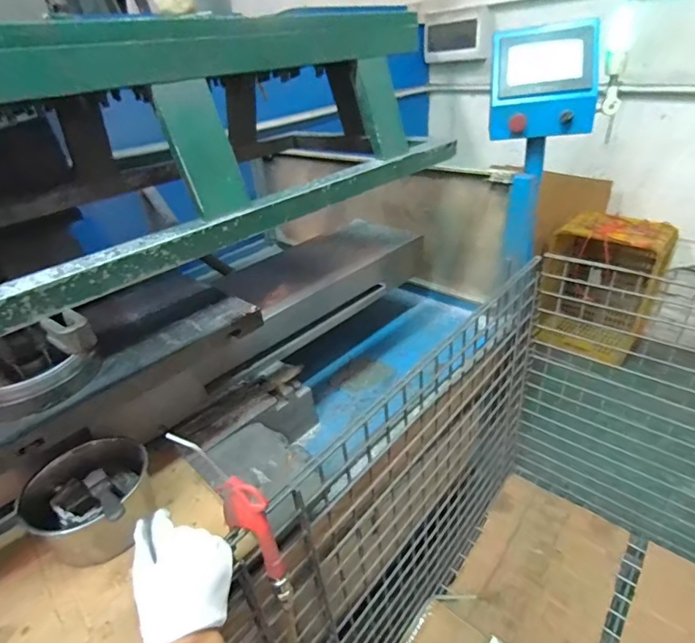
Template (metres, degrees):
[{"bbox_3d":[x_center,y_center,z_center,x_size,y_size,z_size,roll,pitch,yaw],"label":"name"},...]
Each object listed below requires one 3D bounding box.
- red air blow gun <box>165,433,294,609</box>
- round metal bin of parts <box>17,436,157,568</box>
[{"bbox_3d":[-0.114,0.224,0.494,0.044,0.249,0.036,-13,18,47],"label":"red air blow gun"},{"bbox_3d":[-0.350,0.244,0.595,0.135,0.085,0.144,-4,32,2],"label":"round metal bin of parts"}]

